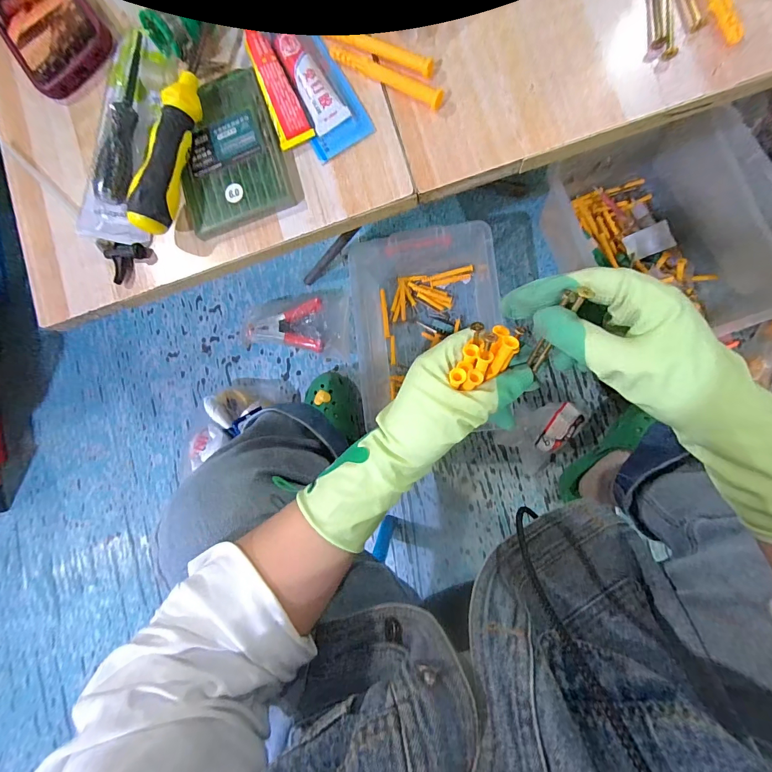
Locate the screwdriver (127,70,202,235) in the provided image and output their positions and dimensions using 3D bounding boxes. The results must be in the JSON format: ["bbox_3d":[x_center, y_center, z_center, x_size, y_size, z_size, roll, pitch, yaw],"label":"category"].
[{"bbox_3d":[-0.166,-0.175,0.283,0.027,0.026,0.116,15,90,10],"label":"screwdriver"}]

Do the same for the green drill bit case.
[{"bbox_3d":[-0.126,-0.184,0.300,0.084,0.010,0.110,-19,85,9],"label":"green drill bit case"}]

